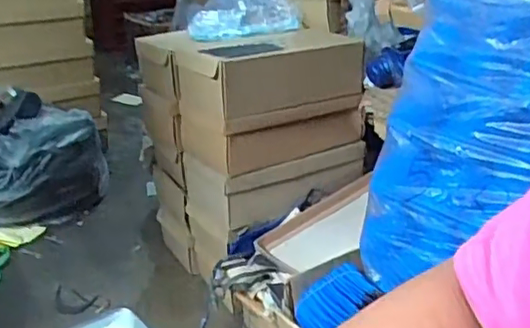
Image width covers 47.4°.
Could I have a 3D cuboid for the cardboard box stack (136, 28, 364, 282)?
[{"bbox_3d":[-0.041,-0.038,1.276,0.328,0.462,0.379,-16,29,-32],"label":"cardboard box stack"}]

